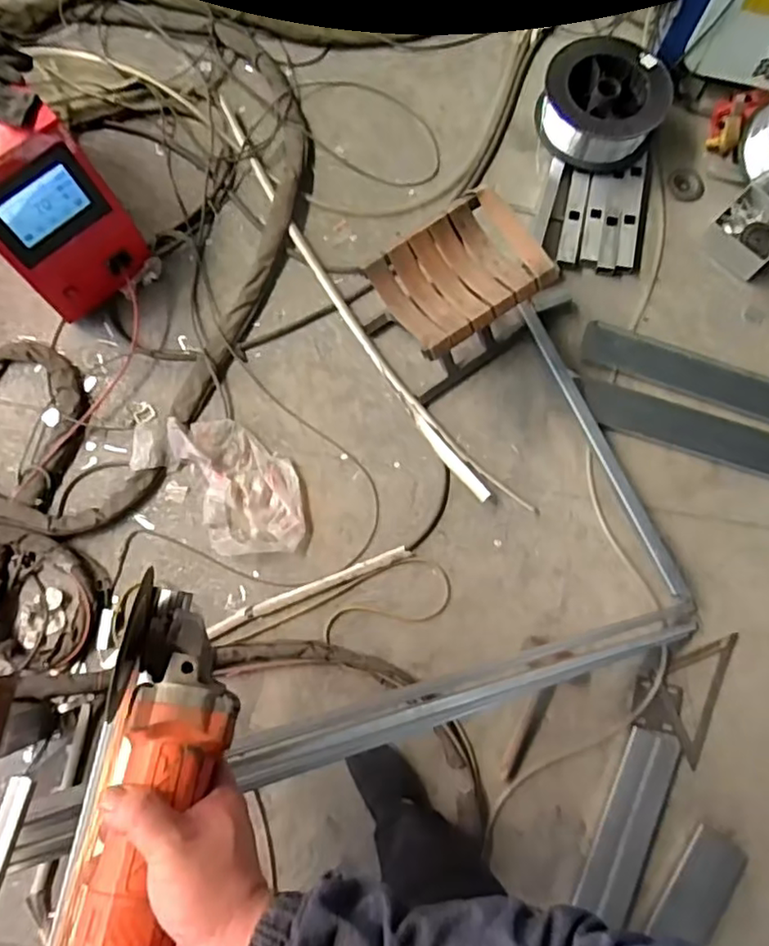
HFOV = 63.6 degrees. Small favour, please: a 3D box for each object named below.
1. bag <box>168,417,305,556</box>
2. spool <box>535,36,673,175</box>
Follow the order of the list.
[{"bbox_3d":[-0.313,0.018,1.359,0.223,0.038,0.356,-25,80,-6],"label":"bag"},{"bbox_3d":[0.525,-0.885,1.482,0.275,0.133,0.296,0,78,-1],"label":"spool"}]

